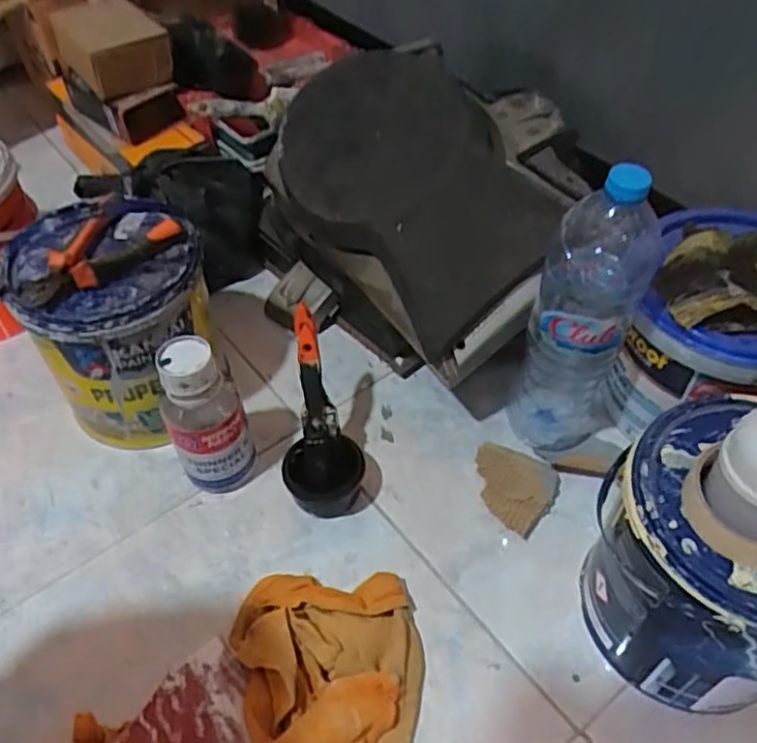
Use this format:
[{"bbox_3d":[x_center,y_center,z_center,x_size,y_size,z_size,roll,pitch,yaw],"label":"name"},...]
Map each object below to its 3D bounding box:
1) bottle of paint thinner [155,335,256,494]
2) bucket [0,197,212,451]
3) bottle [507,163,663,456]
[{"bbox_3d":[-0.167,0.049,0.665,0.070,0.175,0.064,-1,50,1],"label":"bottle of paint thinner"},{"bbox_3d":[-0.259,-0.047,0.715,0.169,0.220,0.165,12,52,12],"label":"bucket"},{"bbox_3d":[0.187,-0.042,0.627,0.091,0.324,0.082,12,52,12],"label":"bottle"}]

